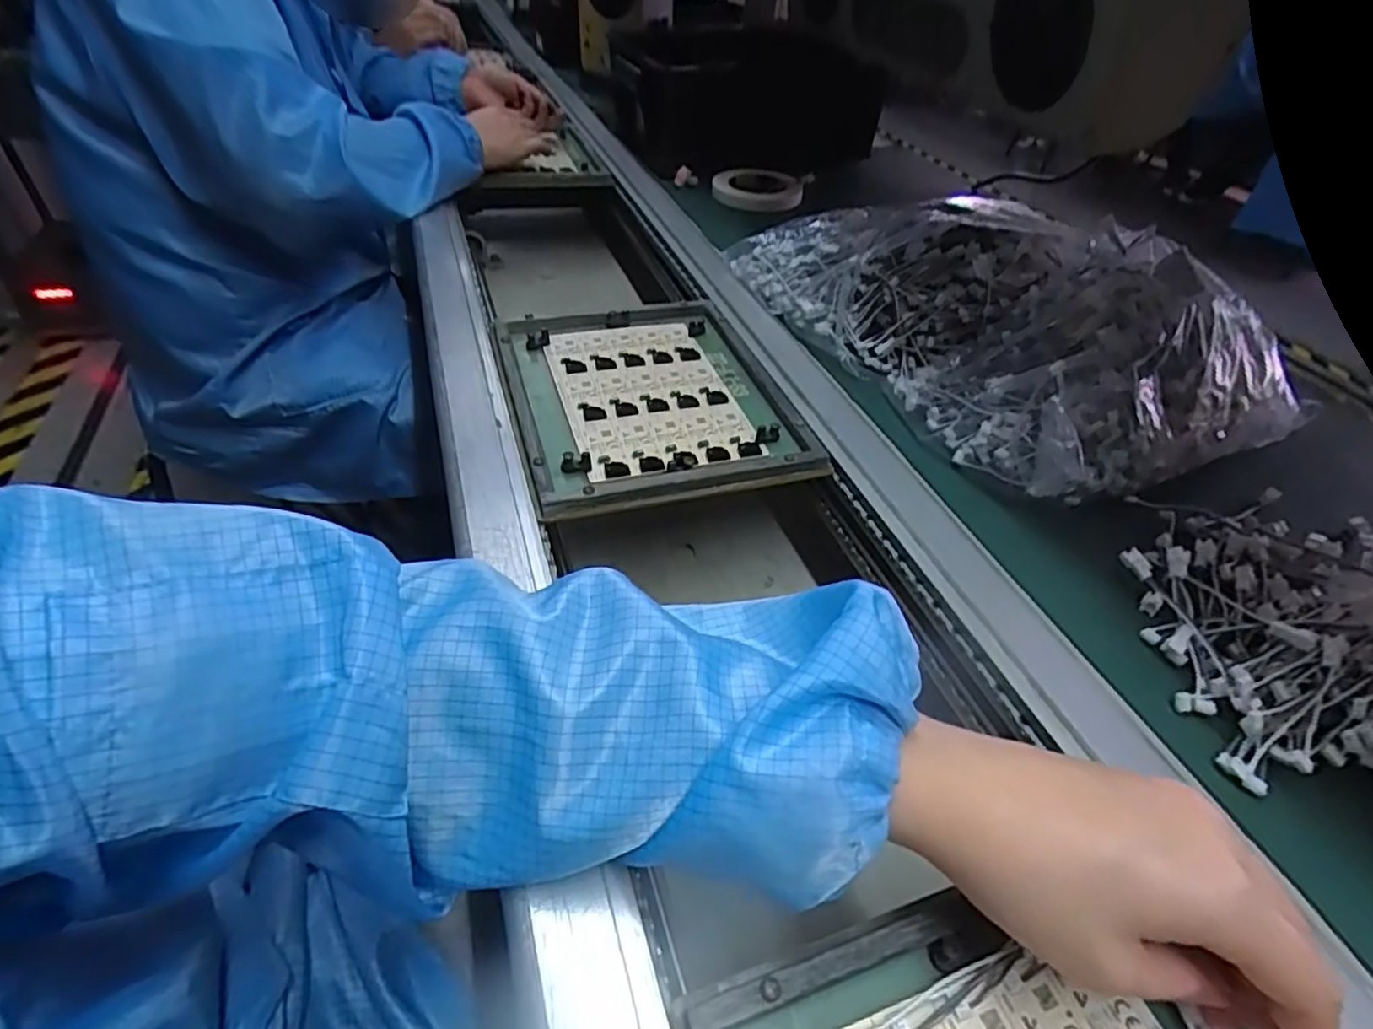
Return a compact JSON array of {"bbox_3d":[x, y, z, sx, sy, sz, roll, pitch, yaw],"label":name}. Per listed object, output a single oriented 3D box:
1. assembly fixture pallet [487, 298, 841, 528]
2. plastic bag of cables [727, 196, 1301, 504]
[{"bbox_3d":[-0.035,-0.099,0.524,0.202,0.017,0.246,-11,45,-15],"label":"assembly fixture pallet"},{"bbox_3d":[0.250,-0.189,0.559,0.238,0.123,0.417,-18,48,-22],"label":"plastic bag of cables"}]

